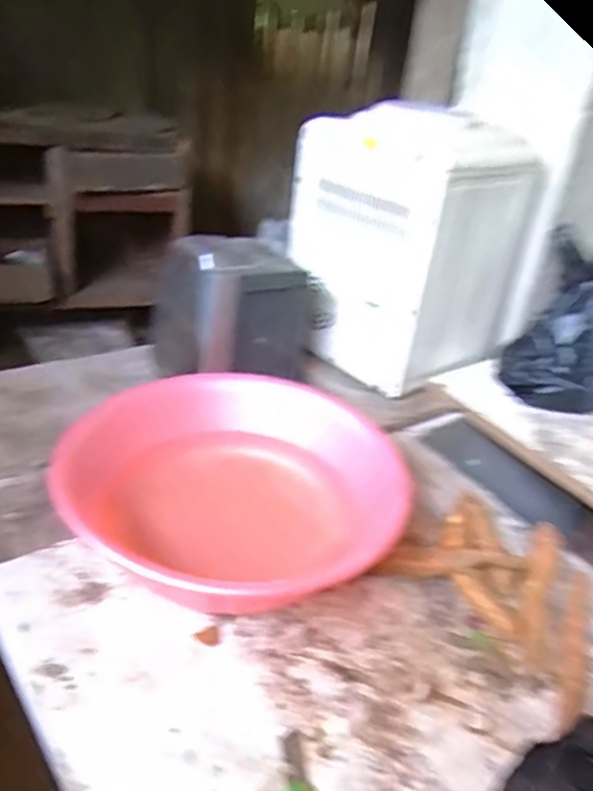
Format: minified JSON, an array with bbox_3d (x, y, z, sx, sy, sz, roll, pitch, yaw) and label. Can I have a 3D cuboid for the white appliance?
[{"bbox_3d":[0.218,-0.295,1.155,0.331,0.424,0.324,-19,39,-37],"label":"white appliance"}]

